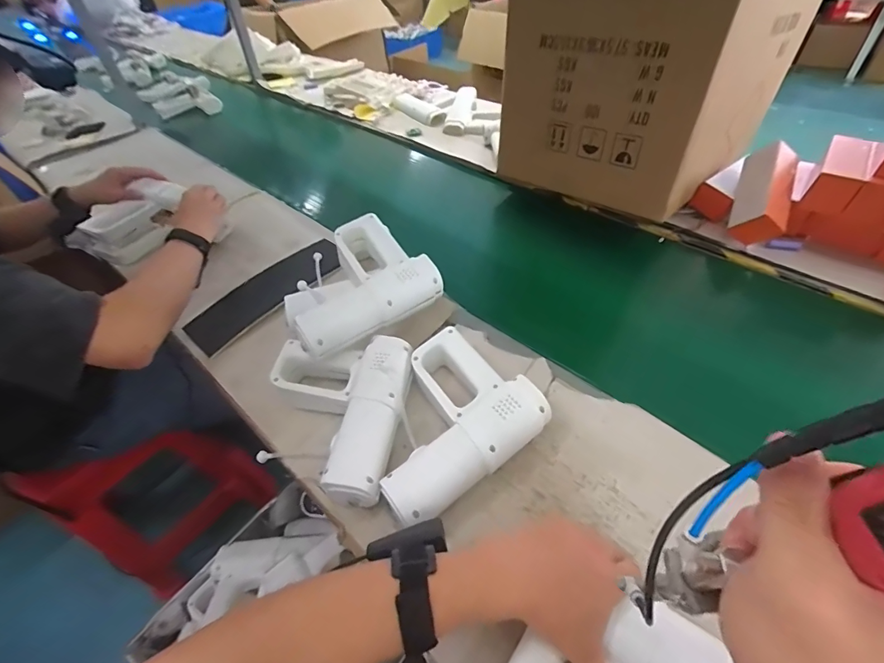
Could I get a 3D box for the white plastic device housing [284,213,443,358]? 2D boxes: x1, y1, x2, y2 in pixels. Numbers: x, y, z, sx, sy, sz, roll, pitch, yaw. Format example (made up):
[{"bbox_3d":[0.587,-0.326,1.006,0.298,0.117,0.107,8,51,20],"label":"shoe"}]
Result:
[{"bbox_3d":[-0.132,-0.070,0.609,0.211,0.074,0.184,-29,52,-20],"label":"white plastic device housing"}]

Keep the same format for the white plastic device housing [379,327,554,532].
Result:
[{"bbox_3d":[-0.002,0.103,0.507,0.206,0.057,0.186,-30,52,-20],"label":"white plastic device housing"}]

